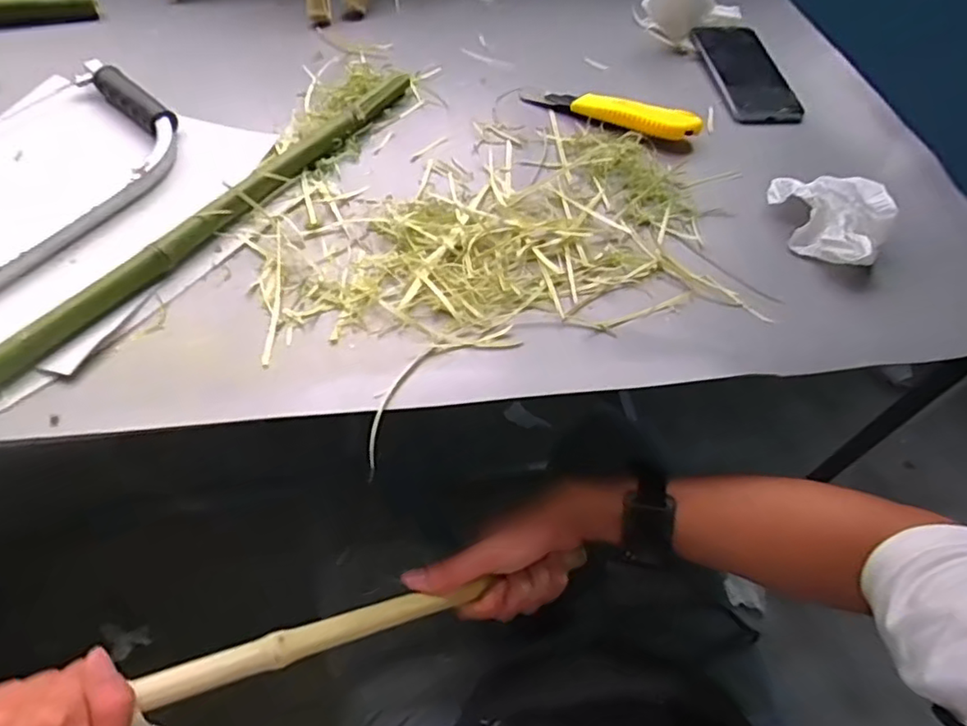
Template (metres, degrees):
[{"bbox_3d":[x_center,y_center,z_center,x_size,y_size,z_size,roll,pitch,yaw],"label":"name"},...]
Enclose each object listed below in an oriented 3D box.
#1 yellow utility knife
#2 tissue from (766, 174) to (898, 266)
[{"bbox_3d":[0.125,-0.244,0.600,0.164,0.025,0.019,21,57,9],"label":"yellow utility knife"},{"bbox_3d":[0.289,-0.125,0.518,0.063,0.047,0.102,-12,58,-13],"label":"tissue"}]

